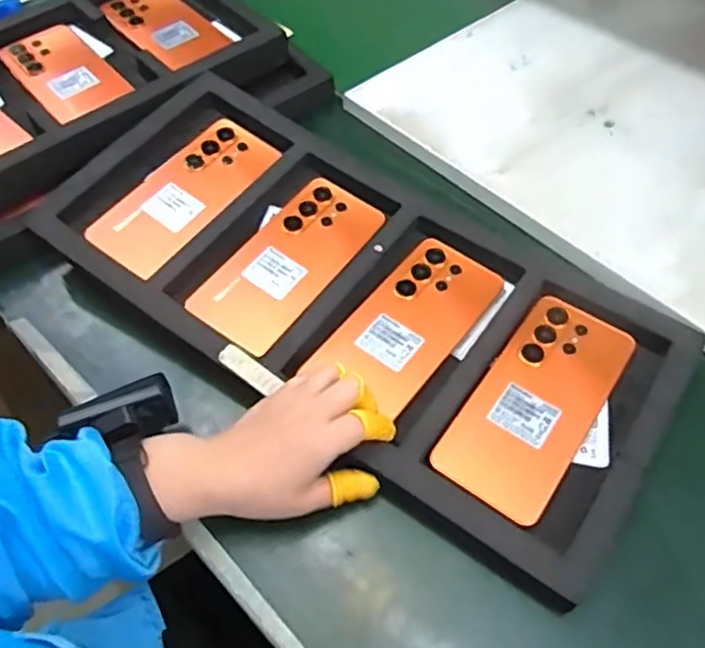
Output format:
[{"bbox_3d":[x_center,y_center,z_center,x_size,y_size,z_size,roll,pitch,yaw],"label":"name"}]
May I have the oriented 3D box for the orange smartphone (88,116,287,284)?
[{"bbox_3d":[-0.140,-0.109,0.525,0.084,0.013,0.168,31,64,20],"label":"orange smartphone"}]

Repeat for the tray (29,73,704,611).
[{"bbox_3d":[-0.004,-0.028,0.474,0.475,0.035,0.217,33,59,17],"label":"tray"}]

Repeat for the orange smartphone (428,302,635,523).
[{"bbox_3d":[0.129,0.051,0.429,0.077,0.012,0.168,31,63,21],"label":"orange smartphone"}]

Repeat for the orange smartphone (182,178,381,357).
[{"bbox_3d":[-0.050,-0.051,0.499,0.080,0.007,0.167,34,66,18],"label":"orange smartphone"}]

